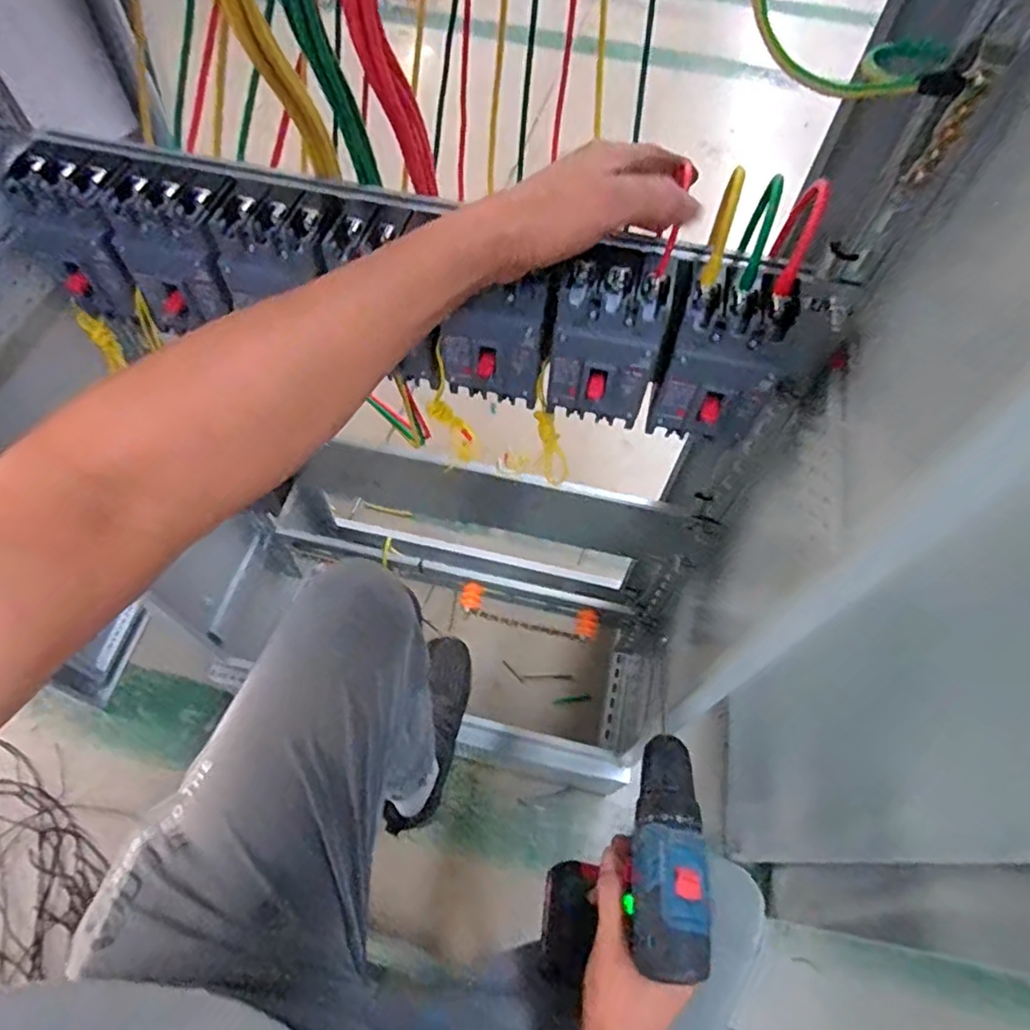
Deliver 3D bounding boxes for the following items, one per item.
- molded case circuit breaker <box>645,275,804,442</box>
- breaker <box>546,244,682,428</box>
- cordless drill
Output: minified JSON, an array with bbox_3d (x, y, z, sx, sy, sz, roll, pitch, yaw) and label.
[{"bbox_3d":[0.151,-0.111,0.464,0.078,0.105,0.074,18,61,7],"label":"molded case circuit breaker"},{"bbox_3d":[0.069,-0.131,0.472,0.077,0.106,0.072,13,61,4],"label":"breaker"},{"bbox_3d":[0.083,0.275,0.495,0.085,0.191,0.173,10,60,3],"label":"cordless drill"}]

